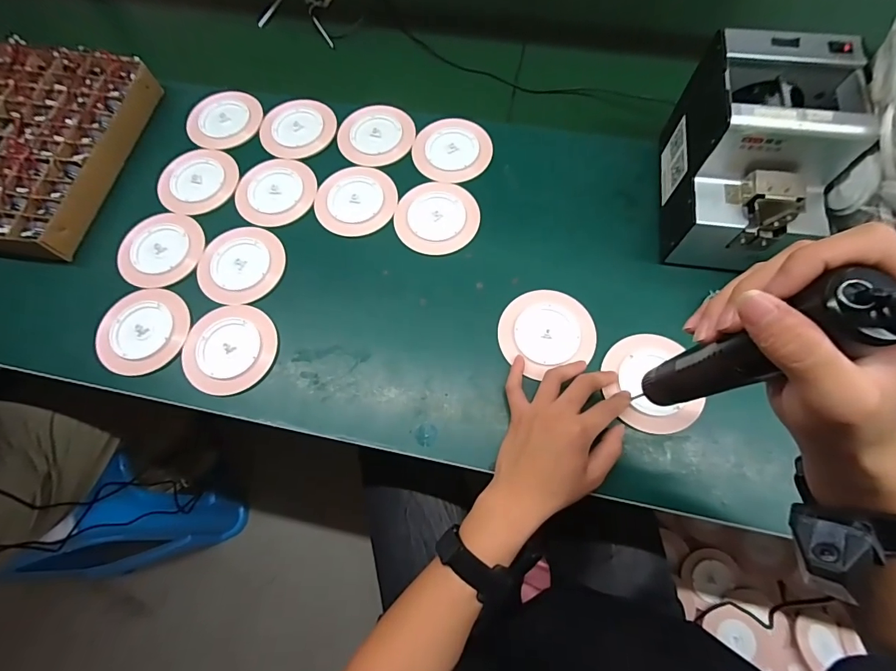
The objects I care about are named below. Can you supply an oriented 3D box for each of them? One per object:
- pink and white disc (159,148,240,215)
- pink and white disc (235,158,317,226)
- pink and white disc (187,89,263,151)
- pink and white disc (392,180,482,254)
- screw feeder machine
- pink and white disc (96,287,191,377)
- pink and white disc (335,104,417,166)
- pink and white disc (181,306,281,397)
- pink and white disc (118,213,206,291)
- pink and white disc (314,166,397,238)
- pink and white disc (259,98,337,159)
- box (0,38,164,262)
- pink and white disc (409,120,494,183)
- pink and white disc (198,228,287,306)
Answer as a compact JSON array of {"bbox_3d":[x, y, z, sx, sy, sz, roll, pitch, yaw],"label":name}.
[{"bbox_3d":[-0.320,-0.199,0.545,0.092,0.007,0.097,-1,69,2],"label":"pink and white disc"},{"bbox_3d":[-0.218,-0.183,0.537,0.097,0.004,0.099,-1,69,2],"label":"pink and white disc"},{"bbox_3d":[-0.305,-0.296,0.581,0.091,0.011,0.097,-1,69,2],"label":"pink and white disc"},{"bbox_3d":[-0.015,-0.143,0.512,0.100,0.006,0.094,-1,69,2],"label":"pink and white disc"},{"bbox_3d":[0.309,-0.175,0.434,0.127,0.151,0.161,7,69,4],"label":"screw feeder machine"},{"bbox_3d":[-0.342,-0.007,0.476,0.096,0.005,0.097,-1,69,2],"label":"pink and white disc"},{"bbox_3d":[-0.095,-0.266,0.562,0.097,0.005,0.097,-1,69,2],"label":"pink and white disc"},{"bbox_3d":[-0.239,0.013,0.463,0.098,0.004,0.098,-1,69,2],"label":"pink and white disc"},{"bbox_3d":[-0.345,-0.103,0.513,0.097,0.006,0.098,-1,69,2],"label":"pink and white disc"},{"bbox_3d":[-0.114,-0.169,0.527,0.097,0.004,0.102,-1,69,2],"label":"pink and white disc"},{"bbox_3d":[-0.202,-0.278,0.569,0.097,0.006,0.091,-1,69,2],"label":"pink and white disc"},{"bbox_3d":[-0.637,-0.262,0.563,0.433,0.042,0.305,11,69,6],"label":"box"},{"bbox_3d":[0.003,-0.239,0.544,0.099,0.008,0.090,-1,69,2],"label":"pink and white disc"},{"bbox_3d":[-0.244,-0.084,0.499,0.097,0.004,0.097,12,70,7],"label":"pink and white disc"}]

